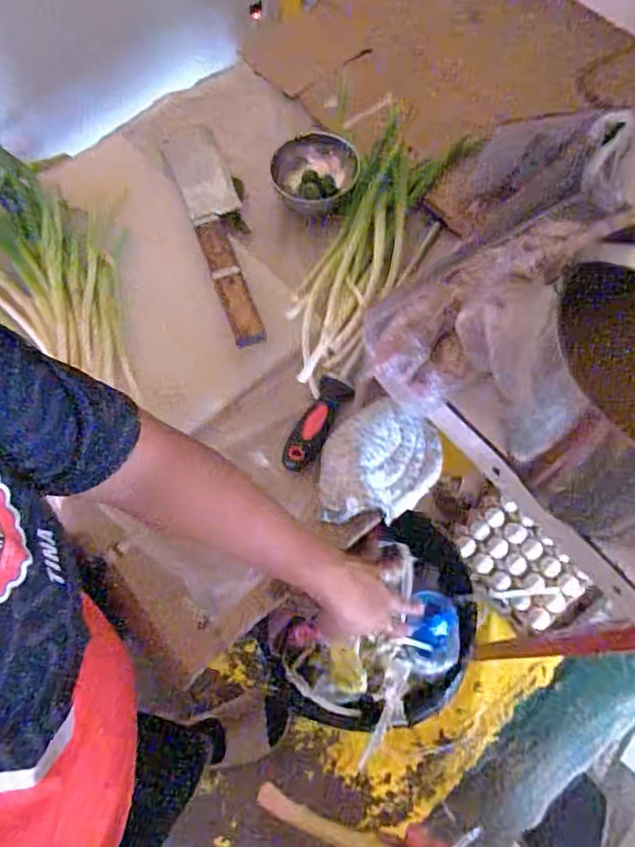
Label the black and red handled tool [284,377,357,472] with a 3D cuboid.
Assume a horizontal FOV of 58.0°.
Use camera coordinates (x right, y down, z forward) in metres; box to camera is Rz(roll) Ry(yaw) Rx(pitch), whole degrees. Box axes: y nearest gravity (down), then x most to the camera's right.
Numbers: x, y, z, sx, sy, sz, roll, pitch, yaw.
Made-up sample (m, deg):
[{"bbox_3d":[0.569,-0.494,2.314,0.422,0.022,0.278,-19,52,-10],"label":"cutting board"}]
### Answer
[{"bbox_3d":[0.001,-0.002,0.630,0.037,0.022,0.124,22,57,11],"label":"black and red handled tool"}]

